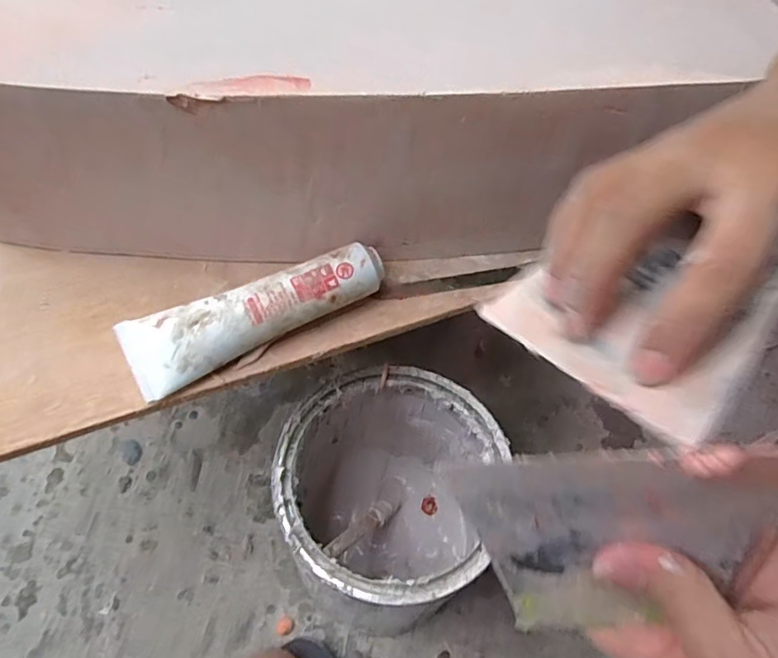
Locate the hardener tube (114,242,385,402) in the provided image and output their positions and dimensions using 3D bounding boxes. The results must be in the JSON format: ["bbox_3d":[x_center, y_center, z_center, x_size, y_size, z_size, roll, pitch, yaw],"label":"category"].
[{"bbox_3d":[-0.080,-0.010,0.328,0.162,0.026,0.043,-21,64,-15],"label":"hardener tube"}]

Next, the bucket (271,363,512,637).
[{"bbox_3d":[-0.003,0.143,0.449,0.160,0.206,0.156,2,58,-4],"label":"bucket"}]

